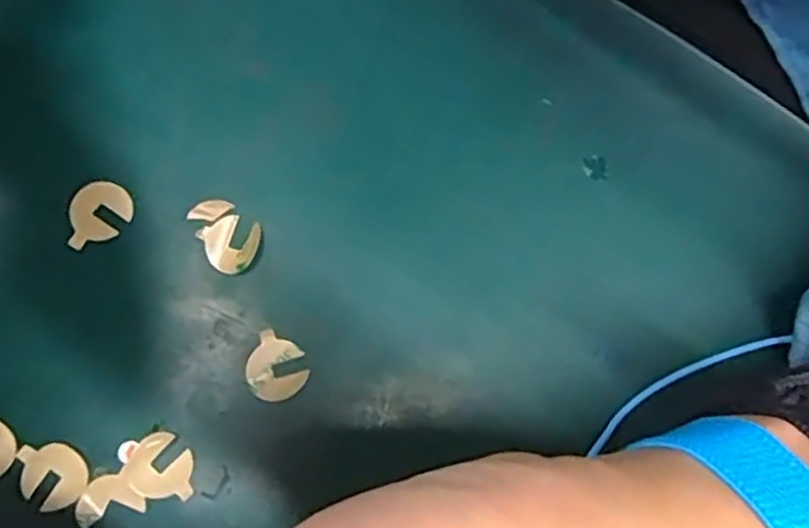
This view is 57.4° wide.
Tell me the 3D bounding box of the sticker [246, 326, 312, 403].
[{"bbox_3d":[-0.037,0.030,0.211,0.017,0.004,0.018,1,81,-6],"label":"sticker"}]

